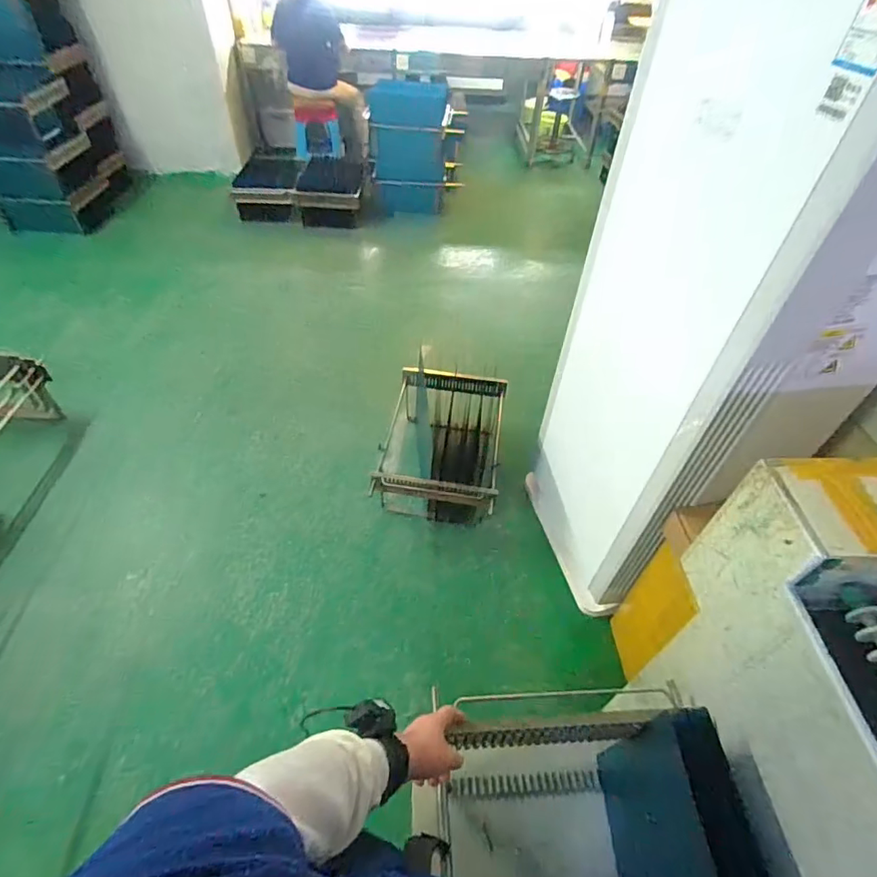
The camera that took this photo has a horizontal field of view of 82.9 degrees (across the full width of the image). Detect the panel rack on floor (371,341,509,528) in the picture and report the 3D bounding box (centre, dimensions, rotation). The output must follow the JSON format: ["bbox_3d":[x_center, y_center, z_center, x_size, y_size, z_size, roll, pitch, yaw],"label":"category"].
[{"bbox_3d":[0.007,0.016,1.788,0.417,0.321,0.538,9,48,5],"label":"panel rack on floor"}]

